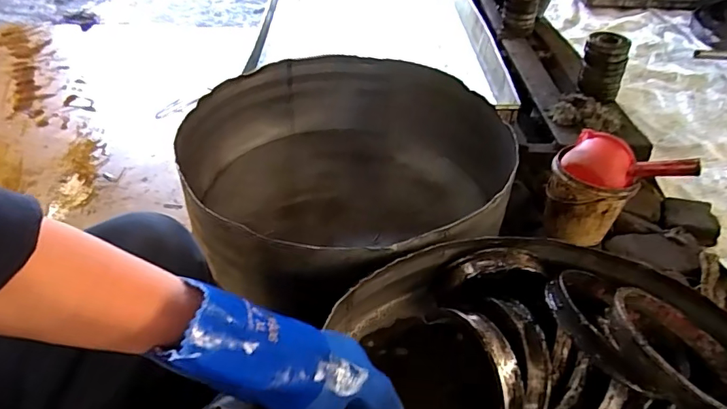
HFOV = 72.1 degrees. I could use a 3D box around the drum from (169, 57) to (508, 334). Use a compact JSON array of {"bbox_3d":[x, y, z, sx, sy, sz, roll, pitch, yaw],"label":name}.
[{"bbox_3d":[-0.037,-0.045,0.936,0.579,0.239,0.570,0,43,0],"label":"drum"}]

